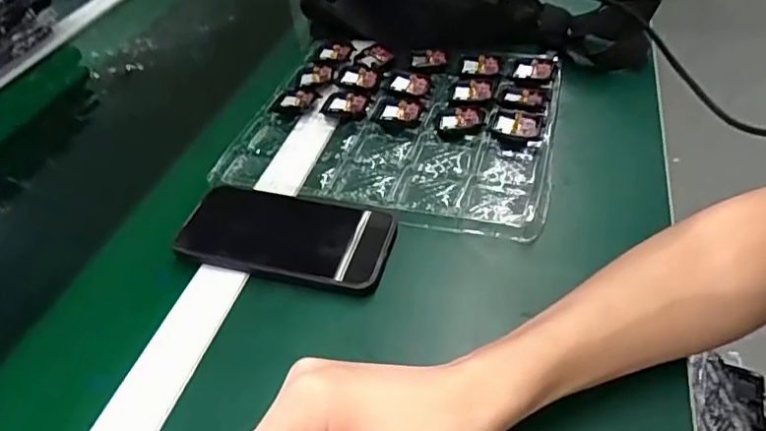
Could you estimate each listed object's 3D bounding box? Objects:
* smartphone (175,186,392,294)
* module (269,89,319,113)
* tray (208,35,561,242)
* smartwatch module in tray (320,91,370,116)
[{"bbox_3d":[-0.074,0.014,0.439,0.160,0.013,0.081,8,46,13],"label":"smartphone"},{"bbox_3d":[-0.091,-0.117,0.578,0.043,0.008,0.043,8,45,15],"label":"module"},{"bbox_3d":[0.018,-0.093,0.545,0.281,0.020,0.256,10,46,15],"label":"tray"},{"bbox_3d":[-0.039,-0.110,0.561,0.049,0.007,0.036,12,46,19],"label":"smartwatch module in tray"}]

